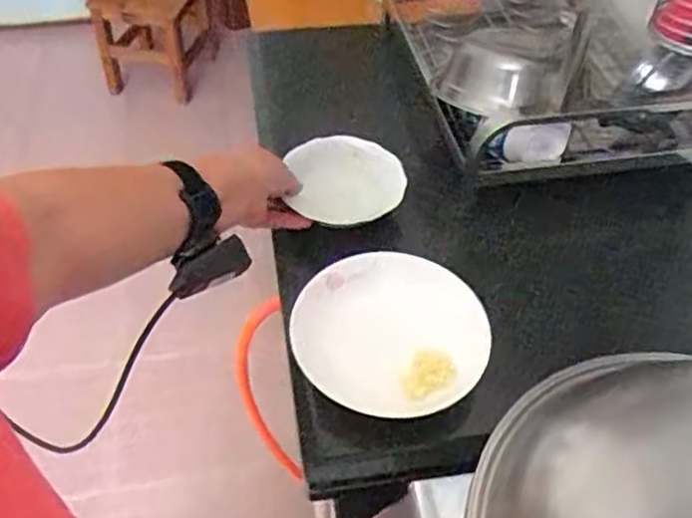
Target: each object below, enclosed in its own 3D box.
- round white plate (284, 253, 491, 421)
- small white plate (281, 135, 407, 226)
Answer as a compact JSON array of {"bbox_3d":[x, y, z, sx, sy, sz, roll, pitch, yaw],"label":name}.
[{"bbox_3d":[0.041,0.069,0.623,0.178,0.029,0.165,1,49,-2],"label":"round white plate"},{"bbox_3d":[0.000,-0.088,0.725,0.120,0.019,0.133,4,49,1],"label":"small white plate"}]

